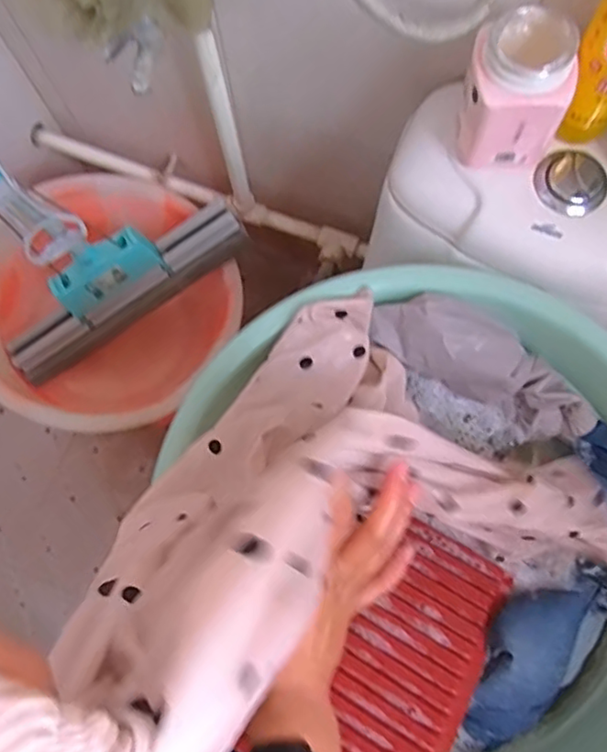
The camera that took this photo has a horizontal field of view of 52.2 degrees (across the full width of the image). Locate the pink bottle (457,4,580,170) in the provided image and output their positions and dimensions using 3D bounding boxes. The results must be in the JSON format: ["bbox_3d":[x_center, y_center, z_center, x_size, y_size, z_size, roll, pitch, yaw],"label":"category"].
[{"bbox_3d":[0.181,-0.250,0.535,0.082,0.107,0.087,6,77,3],"label":"pink bottle"}]

